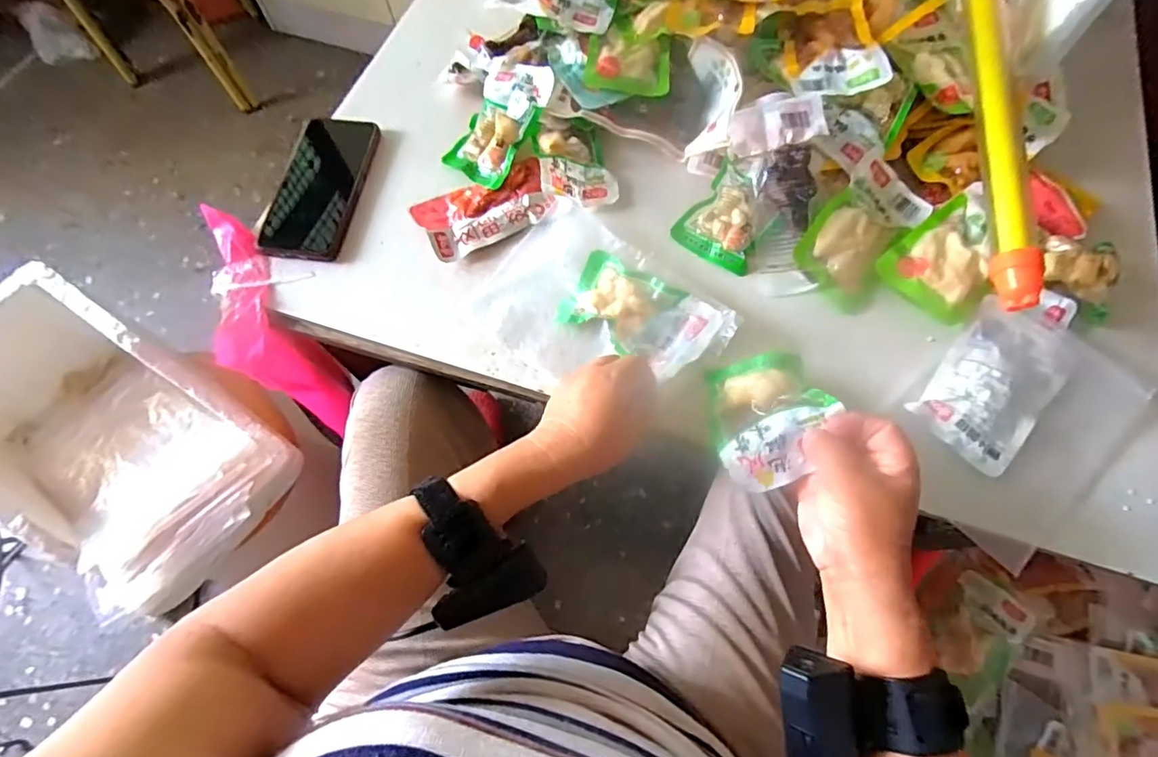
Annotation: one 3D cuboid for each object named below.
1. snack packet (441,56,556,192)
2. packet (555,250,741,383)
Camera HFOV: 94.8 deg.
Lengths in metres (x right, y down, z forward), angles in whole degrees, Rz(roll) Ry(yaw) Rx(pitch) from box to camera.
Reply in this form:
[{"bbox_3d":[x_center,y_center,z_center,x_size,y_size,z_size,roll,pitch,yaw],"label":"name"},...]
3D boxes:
[{"bbox_3d":[-0.081,-0.255,0.523,0.085,0.014,0.126,30,90,20],"label":"snack packet"},{"bbox_3d":[0.052,-0.049,0.445,0.134,0.030,0.079,31,71,13],"label":"packet"}]

